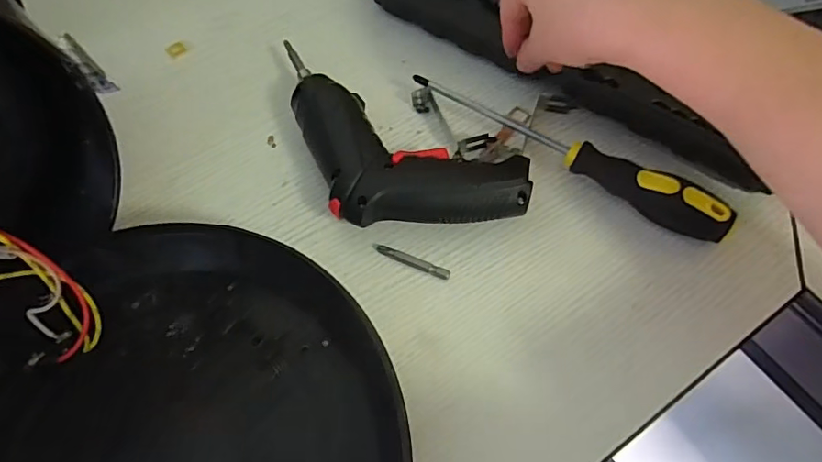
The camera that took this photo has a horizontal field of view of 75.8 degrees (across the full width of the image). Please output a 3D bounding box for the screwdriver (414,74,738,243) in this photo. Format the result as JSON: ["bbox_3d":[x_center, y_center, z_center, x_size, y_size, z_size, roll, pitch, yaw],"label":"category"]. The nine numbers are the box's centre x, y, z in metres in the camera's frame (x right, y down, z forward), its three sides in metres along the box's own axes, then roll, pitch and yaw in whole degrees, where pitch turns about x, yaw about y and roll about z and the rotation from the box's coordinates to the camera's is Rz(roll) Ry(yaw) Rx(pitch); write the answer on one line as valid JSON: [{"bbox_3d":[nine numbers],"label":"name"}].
[{"bbox_3d":[0.101,-0.053,0.348,0.213,0.028,0.026,31,68,17],"label":"screwdriver"}]

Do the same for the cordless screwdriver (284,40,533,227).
[{"bbox_3d":[-0.007,-0.067,0.352,0.121,0.043,0.161,-19,64,-7],"label":"cordless screwdriver"}]

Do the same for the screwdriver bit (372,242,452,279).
[{"bbox_3d":[-0.001,0.019,0.330,0.052,0.007,0.006,21,65,12],"label":"screwdriver bit"}]

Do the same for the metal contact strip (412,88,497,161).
[{"bbox_3d":[0.029,-0.080,0.372,0.029,0.016,0.062,-30,65,-12],"label":"metal contact strip"}]

